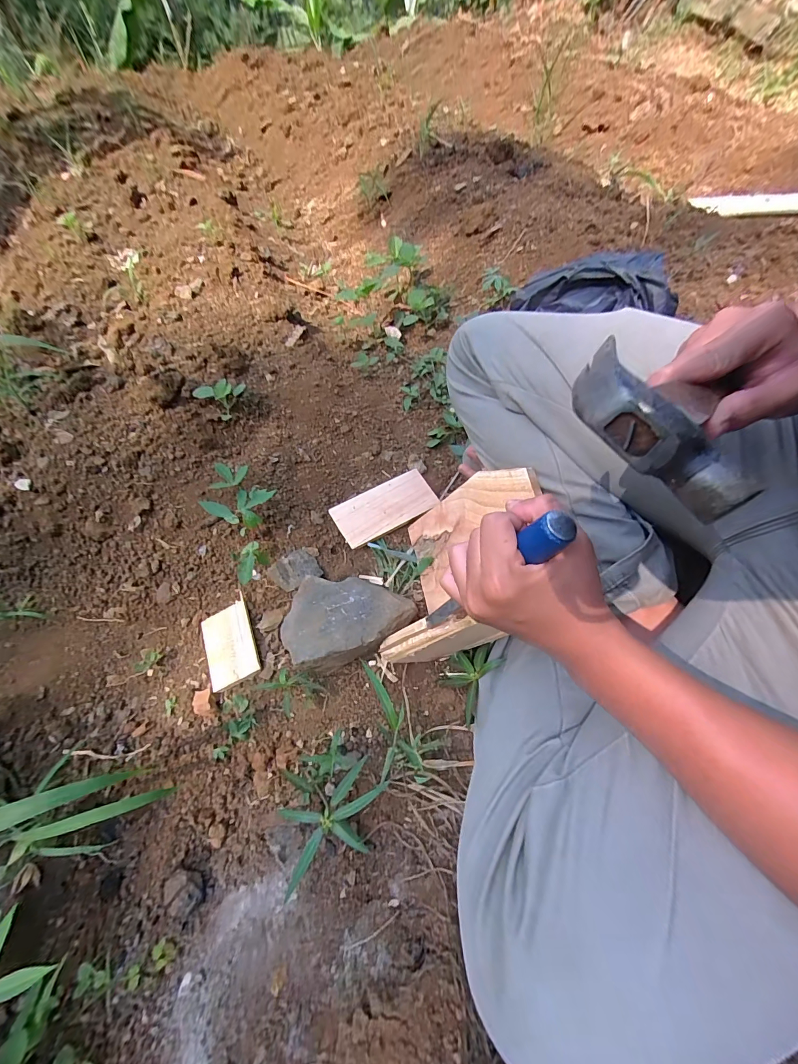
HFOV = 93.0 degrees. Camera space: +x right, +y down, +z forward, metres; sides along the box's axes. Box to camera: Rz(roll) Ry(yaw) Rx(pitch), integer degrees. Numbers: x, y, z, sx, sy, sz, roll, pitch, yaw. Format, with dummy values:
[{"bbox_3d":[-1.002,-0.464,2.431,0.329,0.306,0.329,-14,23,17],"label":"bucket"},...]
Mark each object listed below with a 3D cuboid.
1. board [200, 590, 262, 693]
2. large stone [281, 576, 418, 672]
[{"bbox_3d":[-0.234,0.154,0.521,0.069,0.006,0.107,-26,64,1],"label":"board"},{"bbox_3d":[-0.065,0.106,0.497,0.169,0.063,0.111,-15,63,-12],"label":"large stone"}]

